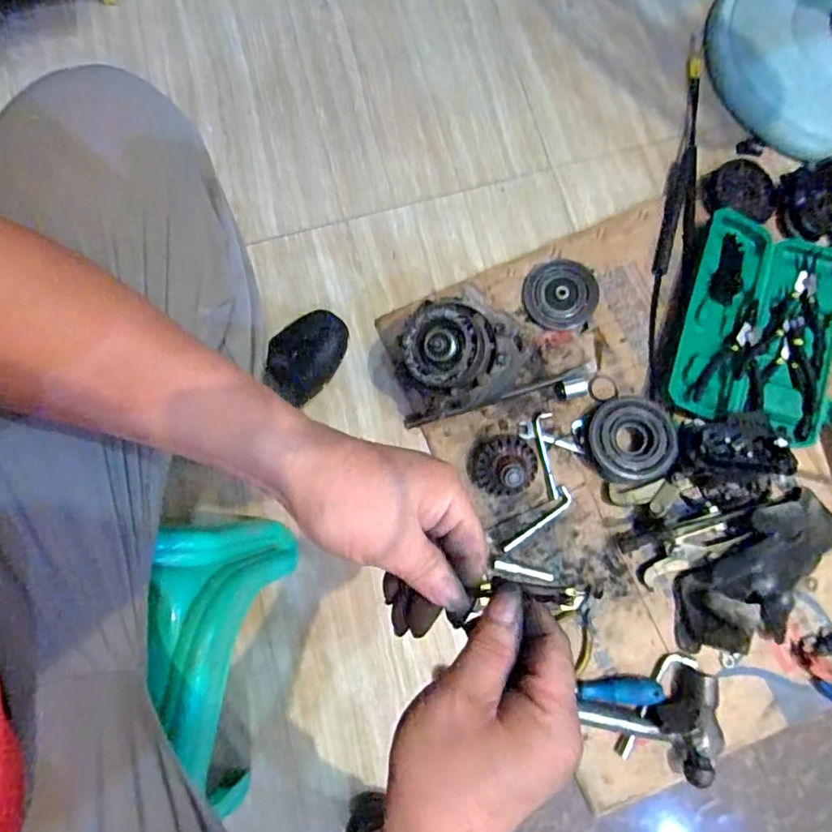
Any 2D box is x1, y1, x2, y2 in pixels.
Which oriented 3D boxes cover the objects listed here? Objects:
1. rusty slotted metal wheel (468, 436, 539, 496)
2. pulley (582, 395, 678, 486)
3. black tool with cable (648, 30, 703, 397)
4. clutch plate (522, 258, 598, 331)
[{"bbox_3d":[0.115,0.065,0.705,0.086,0.071,0.073,-3,78,1],"label":"rusty slotted metal wheel"},{"bbox_3d":[0.281,0.033,0.724,0.113,0.045,0.112,0,78,1],"label":"pulley"},{"bbox_3d":[0.390,-0.308,0.800,0.044,0.017,0.588,13,79,4],"label":"black tool with cable"},{"bbox_3d":[0.209,-0.175,0.783,0.102,0.011,0.106,0,78,1],"label":"clutch plate"}]

